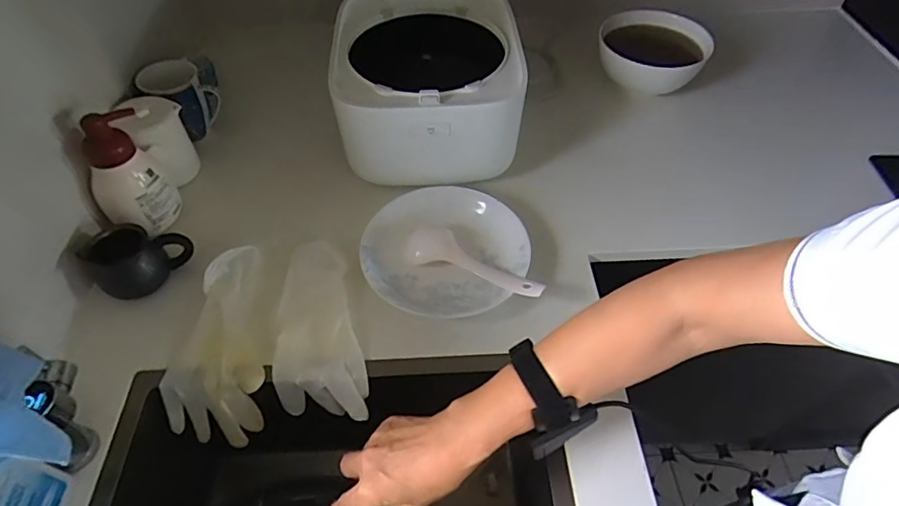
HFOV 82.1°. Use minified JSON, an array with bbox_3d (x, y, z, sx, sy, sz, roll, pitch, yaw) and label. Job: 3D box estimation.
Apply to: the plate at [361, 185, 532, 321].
[{"bbox_3d":[-0.006,-0.001,0.627,0.195,0.029,0.187,0,52,0],"label":"plate"}]

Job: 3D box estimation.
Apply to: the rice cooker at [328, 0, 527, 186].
[{"bbox_3d":[-0.030,-0.319,0.614,0.228,0.370,0.278,-5,52,-4],"label":"rice cooker"}]

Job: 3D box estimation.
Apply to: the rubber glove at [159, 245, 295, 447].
[{"bbox_3d":[-0.244,0.101,0.597,0.101,0.078,0.219,7,67,4],"label":"rubber glove"}]

